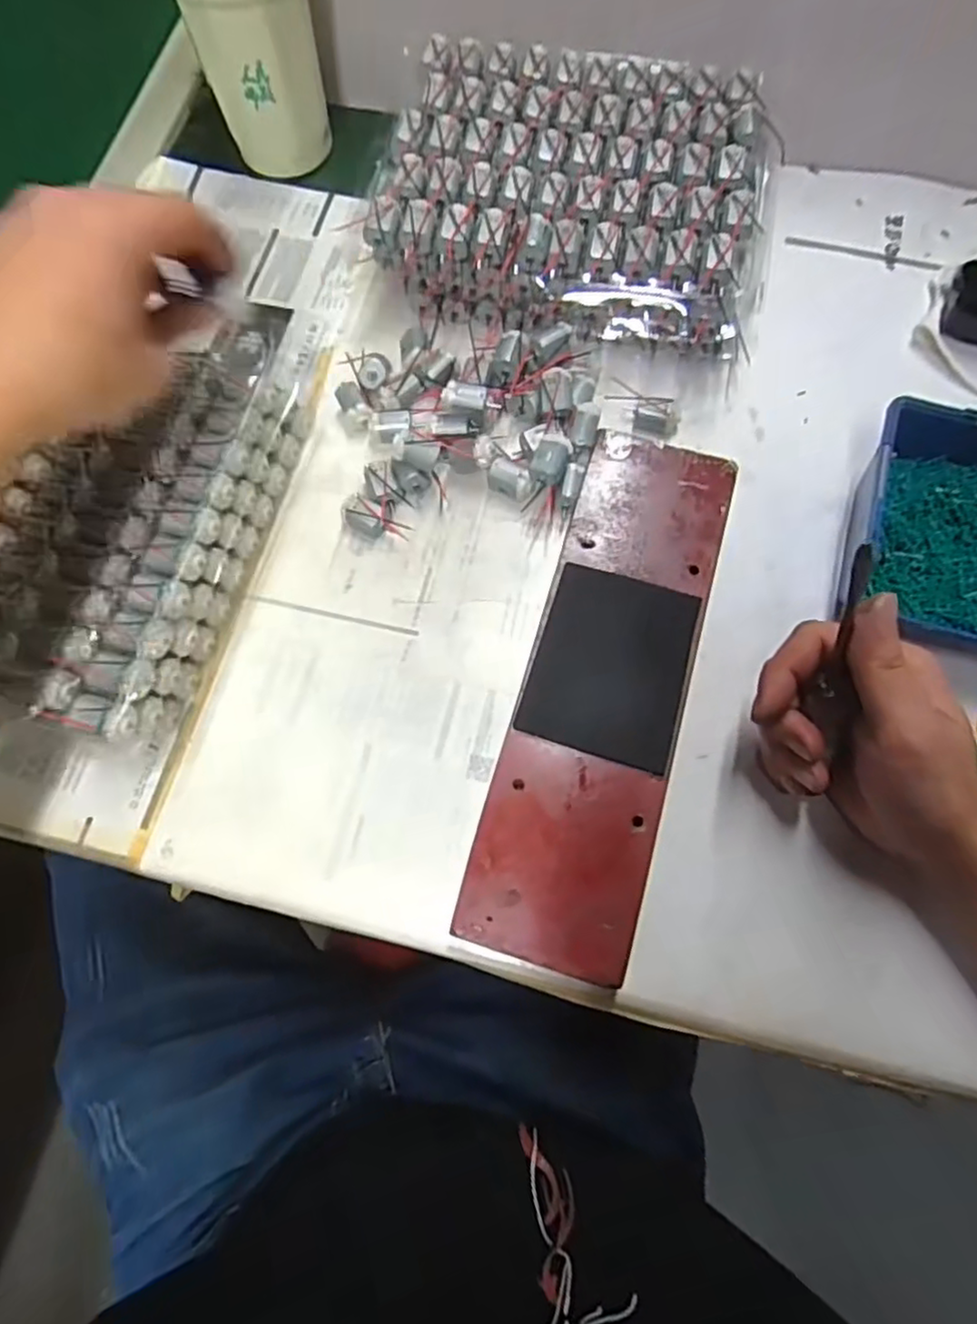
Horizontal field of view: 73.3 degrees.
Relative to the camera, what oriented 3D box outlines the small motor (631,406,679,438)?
[{"bbox_3d":[0.106,-0.152,0.418,0.028,0.014,0.014,4,73,3],"label":"small motor"}]

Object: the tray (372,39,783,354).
[{"bbox_3d":[0.054,-0.303,0.434,0.238,0.068,0.189,14,74,6],"label":"tray"}]

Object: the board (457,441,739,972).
[{"bbox_3d":[0.063,0.009,0.354,0.080,0.030,0.287,16,74,7],"label":"board"}]

